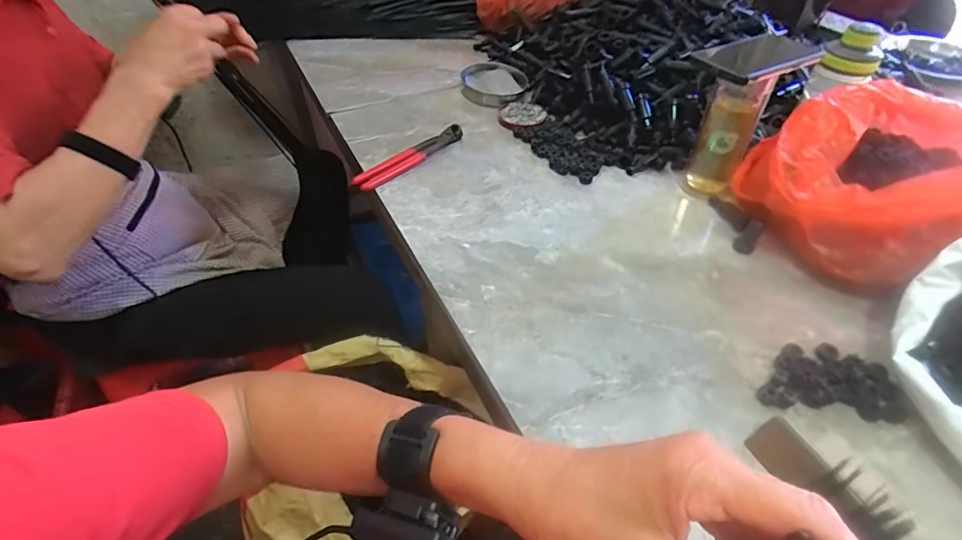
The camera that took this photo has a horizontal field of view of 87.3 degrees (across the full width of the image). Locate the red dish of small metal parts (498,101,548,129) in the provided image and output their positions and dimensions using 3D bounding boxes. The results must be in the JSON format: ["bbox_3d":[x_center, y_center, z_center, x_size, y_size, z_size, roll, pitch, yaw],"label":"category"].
[{"bbox_3d":[0.069,-0.257,0.836,0.079,0.007,0.074,0,45,0],"label":"red dish of small metal parts"}]

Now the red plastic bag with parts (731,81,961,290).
[{"bbox_3d":[0.467,-0.132,0.607,0.246,0.160,0.301,26,51,24],"label":"red plastic bag with parts"}]

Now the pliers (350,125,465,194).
[{"bbox_3d":[-0.101,-0.166,0.739,0.038,0.015,0.191,35,55,30],"label":"pliers"}]

